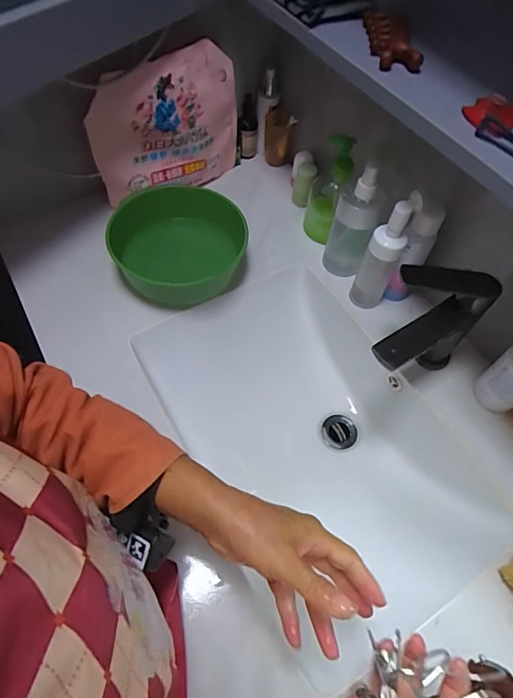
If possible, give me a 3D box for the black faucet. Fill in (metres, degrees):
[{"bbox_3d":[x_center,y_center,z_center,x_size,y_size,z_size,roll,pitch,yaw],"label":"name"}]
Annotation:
[{"bbox_3d":[0.193,-0.028,0.541,0.164,0.139,0.088,-25,63,-19],"label":"black faucet"}]

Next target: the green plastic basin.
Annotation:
[{"bbox_3d":[-0.114,-0.151,0.662,0.189,0.092,0.194,2,58,-3],"label":"green plastic basin"}]

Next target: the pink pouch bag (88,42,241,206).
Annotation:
[{"bbox_3d":[-0.140,-0.347,0.706,0.257,0.232,0.056,-36,67,-24],"label":"pink pouch bag"}]

